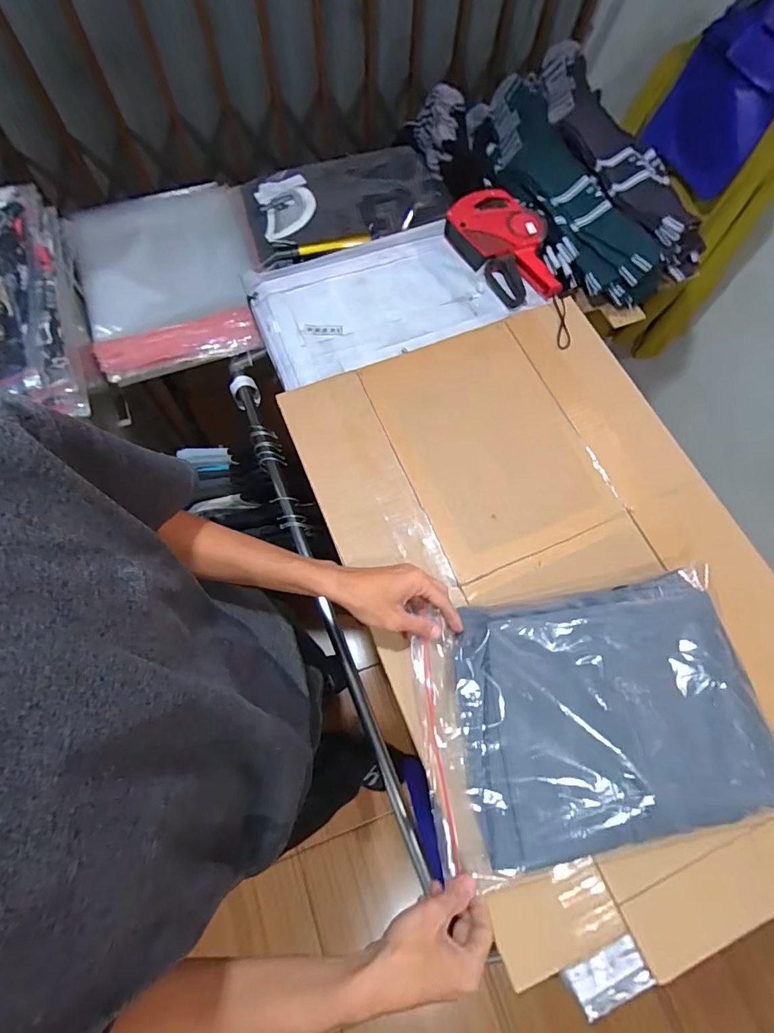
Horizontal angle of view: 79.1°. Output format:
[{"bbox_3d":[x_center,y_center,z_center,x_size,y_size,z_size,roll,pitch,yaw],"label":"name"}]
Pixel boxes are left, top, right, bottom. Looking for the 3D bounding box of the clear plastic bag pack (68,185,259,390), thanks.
[{"bbox_3d":[-0.419,-0.485,0.931,0.318,0.068,0.469,-20,66,-7],"label":"clear plastic bag pack"}]

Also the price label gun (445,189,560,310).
[{"bbox_3d":[0.212,-0.464,0.802,0.147,0.052,0.225,-28,73,-12],"label":"price label gun"}]

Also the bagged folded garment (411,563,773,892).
[{"bbox_3d":[0.228,0.221,0.521,0.376,0.037,0.266,-8,70,-5],"label":"bagged folded garment"}]

